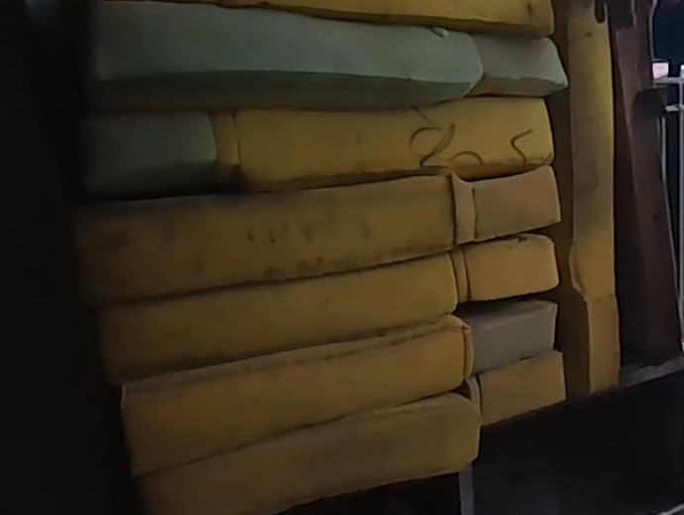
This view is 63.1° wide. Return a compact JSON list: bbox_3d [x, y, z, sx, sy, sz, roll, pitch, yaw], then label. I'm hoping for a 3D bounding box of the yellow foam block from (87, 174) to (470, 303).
[{"bbox_3d":[-0.089,-0.042,0.873,0.588,0.122,0.165,-8,11,-18],"label":"yellow foam block"}]

